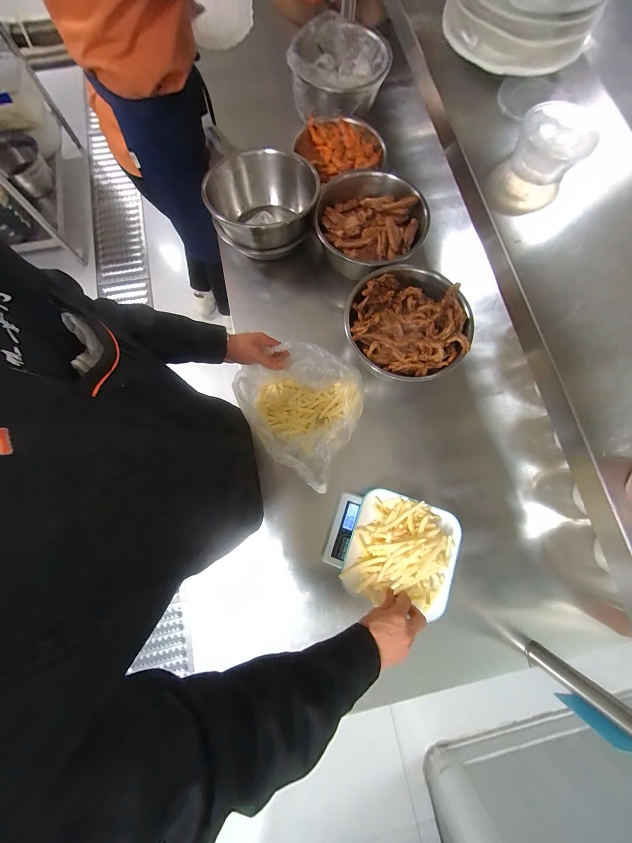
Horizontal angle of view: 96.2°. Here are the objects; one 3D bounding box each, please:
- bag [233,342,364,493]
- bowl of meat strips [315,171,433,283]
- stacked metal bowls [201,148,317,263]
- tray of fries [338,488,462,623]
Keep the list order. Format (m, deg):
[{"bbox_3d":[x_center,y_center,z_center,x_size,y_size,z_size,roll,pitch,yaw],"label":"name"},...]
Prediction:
[{"bbox_3d":[-0.038,-0.032,0.582,0.250,0.151,0.220,34,79,6],"label":"bag"},{"bbox_3d":[0.128,-0.472,0.702,0.265,0.108,0.265,16,78,3],"label":"bowl of meat strips"},{"bbox_3d":[-0.126,-0.522,0.725,0.258,0.153,0.233,-9,78,-3],"label":"stacked metal bowls"},{"bbox_3d":[0.171,0.249,0.529,0.203,0.068,0.201,19,78,3],"label":"tray of fries"}]

